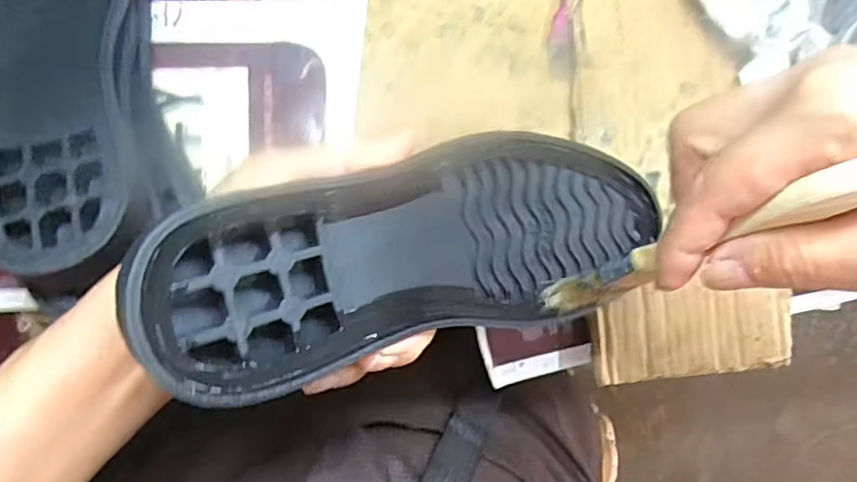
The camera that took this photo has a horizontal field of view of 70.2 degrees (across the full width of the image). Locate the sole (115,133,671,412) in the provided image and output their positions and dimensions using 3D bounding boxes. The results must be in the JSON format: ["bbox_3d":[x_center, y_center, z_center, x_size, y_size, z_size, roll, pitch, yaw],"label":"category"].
[{"bbox_3d":[0.009,0.001,0.250,0.240,0.026,0.076,-13,90,-36],"label":"sole"}]

